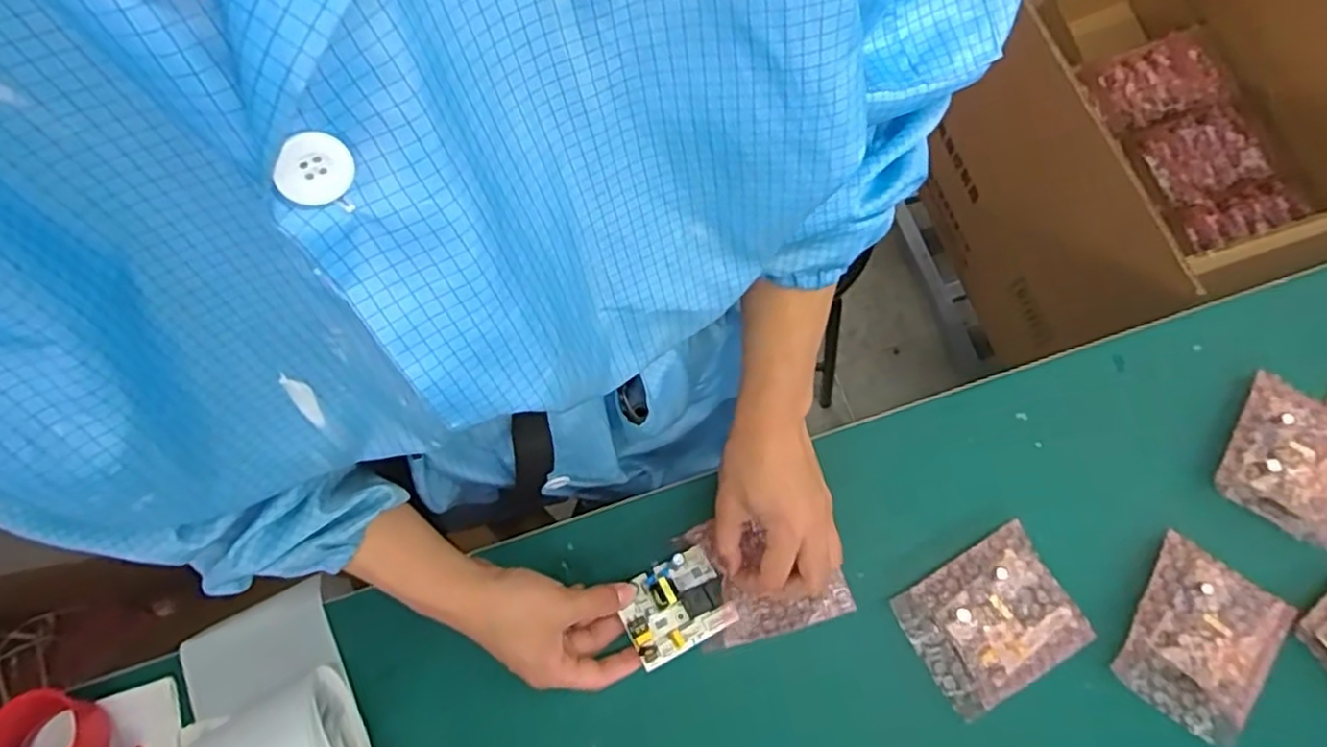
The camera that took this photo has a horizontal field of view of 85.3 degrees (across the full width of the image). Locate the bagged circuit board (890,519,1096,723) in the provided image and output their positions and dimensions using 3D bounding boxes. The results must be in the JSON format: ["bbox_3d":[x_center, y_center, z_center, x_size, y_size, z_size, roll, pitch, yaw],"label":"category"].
[{"bbox_3d":[0.243,0.182,0.532,0.114,0.020,0.095,-29,75,-6],"label":"bagged circuit board"}]

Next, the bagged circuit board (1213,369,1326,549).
[{"bbox_3d":[0.492,0.066,0.563,0.091,0.026,0.106,30,77,10],"label":"bagged circuit board"}]

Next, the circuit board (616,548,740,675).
[{"bbox_3d":[0.010,0.170,0.533,0.080,0.023,0.063,-23,67,-20],"label":"circuit board"}]

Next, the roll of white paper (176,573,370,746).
[{"bbox_3d":[-0.299,0.251,0.518,0.127,0.112,0.174,-32,75,-7],"label":"roll of white paper"}]

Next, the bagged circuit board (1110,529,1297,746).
[{"bbox_3d":[0.389,0.192,0.522,0.090,0.028,0.116,33,77,11],"label":"bagged circuit board"}]

